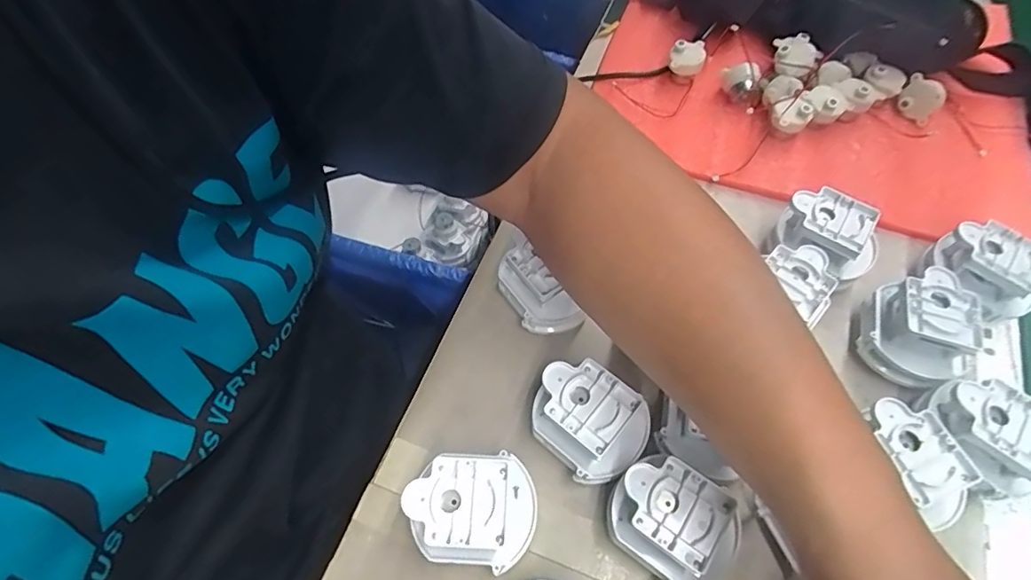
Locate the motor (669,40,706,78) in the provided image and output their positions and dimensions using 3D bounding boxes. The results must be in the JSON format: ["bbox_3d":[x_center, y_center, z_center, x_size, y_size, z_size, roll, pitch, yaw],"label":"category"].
[{"bbox_3d":[0.158,-0.213,0.485,0.028,0.025,0.020,2,60,-1],"label":"motor"}]

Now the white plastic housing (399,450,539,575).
[{"bbox_3d":[-0.024,0.126,0.302,0.070,0.052,0.054,2,60,-1],"label":"white plastic housing"}]

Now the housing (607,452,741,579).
[{"bbox_3d":[0.089,0.131,0.302,0.059,0.051,0.070,-40,68,-21],"label":"housing"}]

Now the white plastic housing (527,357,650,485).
[{"bbox_3d":[0.044,0.083,0.329,0.071,0.053,0.059,31,64,15],"label":"white plastic housing"}]

